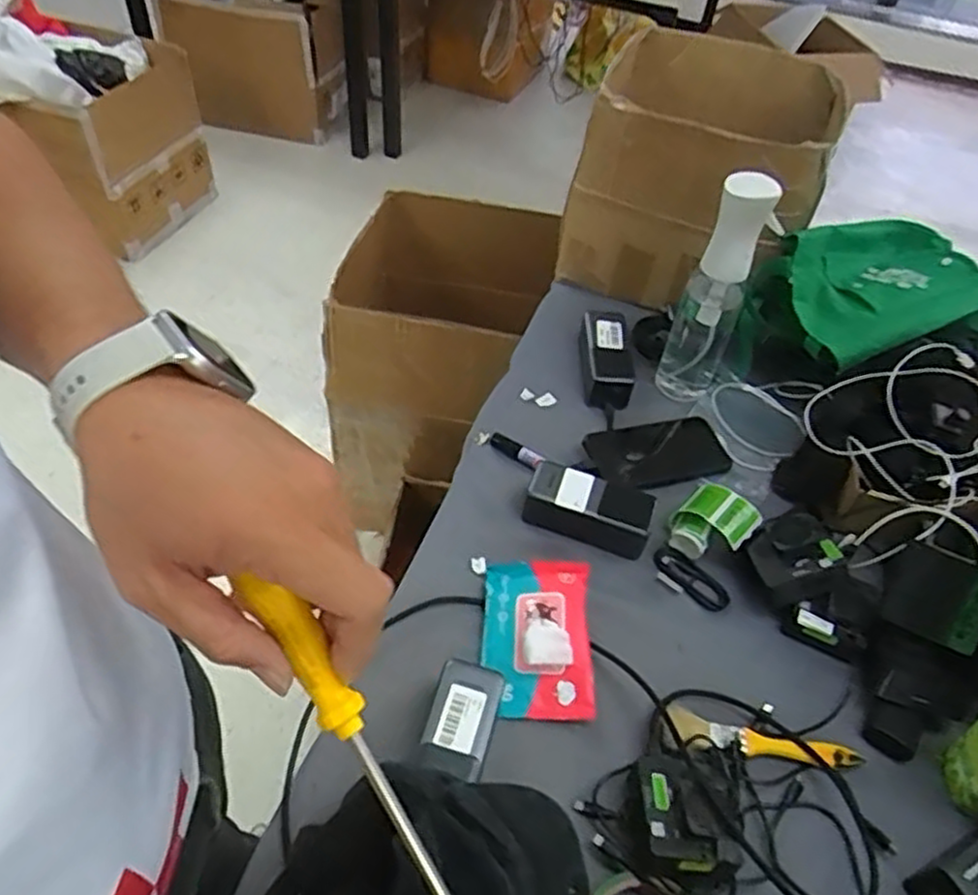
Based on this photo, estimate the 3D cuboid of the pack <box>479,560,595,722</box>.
[{"bbox_3d":[0.043,0.168,0.666,0.096,0.029,0.142,4,49,-2],"label":"pack"}]

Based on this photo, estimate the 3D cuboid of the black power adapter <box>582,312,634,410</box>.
[{"bbox_3d":[0.142,-0.108,0.885,0.054,0.031,0.128,2,64,-4],"label":"black power adapter"}]

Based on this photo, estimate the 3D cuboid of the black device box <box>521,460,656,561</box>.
[{"bbox_3d":[0.101,0.062,0.750,0.126,0.045,0.060,15,49,7],"label":"black device box"}]

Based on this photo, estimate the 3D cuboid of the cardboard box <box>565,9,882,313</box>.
[{"bbox_3d":[0.274,-0.356,0.982,0.284,0.256,0.277,20,50,11],"label":"cardboard box"}]

